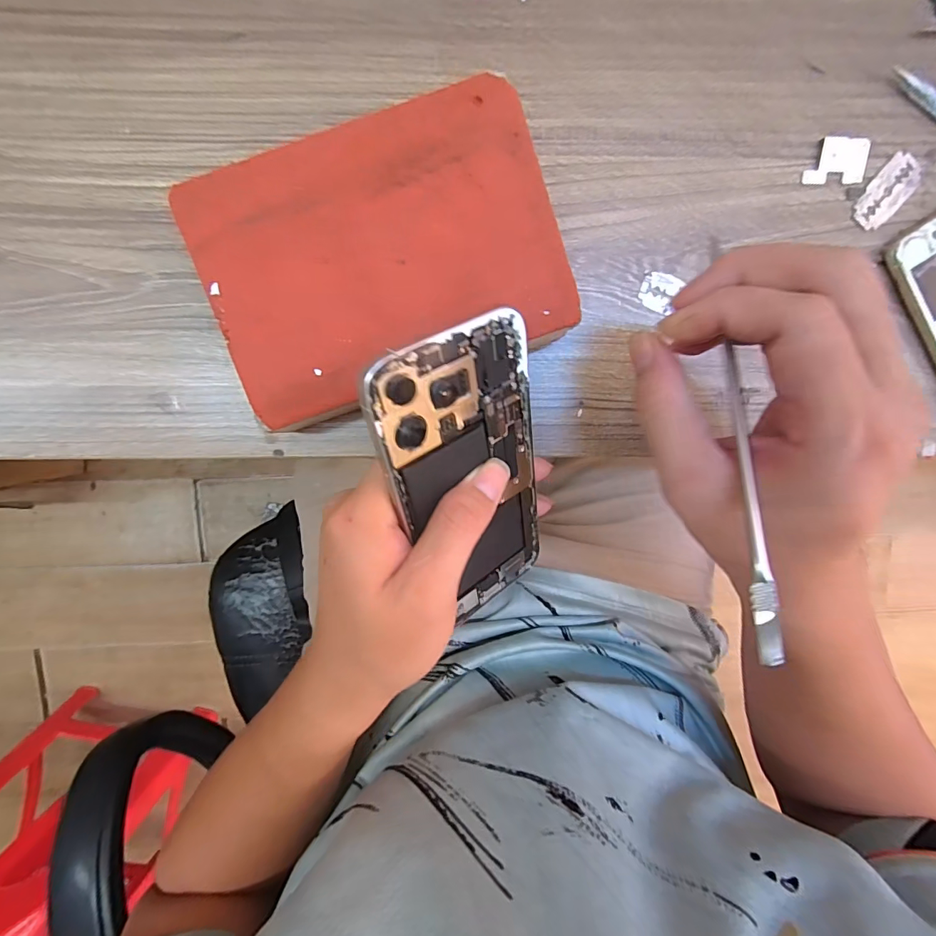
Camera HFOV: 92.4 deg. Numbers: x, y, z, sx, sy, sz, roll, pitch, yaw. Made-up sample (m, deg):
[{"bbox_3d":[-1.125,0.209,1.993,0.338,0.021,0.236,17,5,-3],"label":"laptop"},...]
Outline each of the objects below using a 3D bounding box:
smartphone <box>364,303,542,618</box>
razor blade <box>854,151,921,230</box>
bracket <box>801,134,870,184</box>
[{"bbox_3d":[0.004,0.011,0.214,0.077,0.004,0.157,-32,133,-25],"label":"smartphone"},{"bbox_3d":[0.231,-0.153,0.245,0.019,0.004,0.043,40,94,-6],"label":"razor blade"},{"bbox_3d":[0.200,-0.167,0.242,0.033,0.004,0.023,-1,97,-2],"label":"bracket"}]

